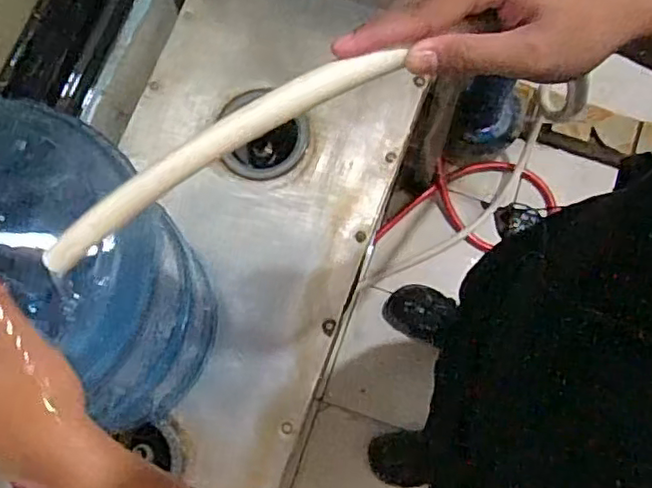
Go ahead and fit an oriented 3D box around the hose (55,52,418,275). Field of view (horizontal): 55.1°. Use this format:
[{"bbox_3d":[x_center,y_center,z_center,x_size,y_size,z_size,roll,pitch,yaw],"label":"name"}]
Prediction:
[{"bbox_3d":[-0.065,-0.050,0.347,0.229,0.017,0.021,-29,78,7],"label":"hose"}]

